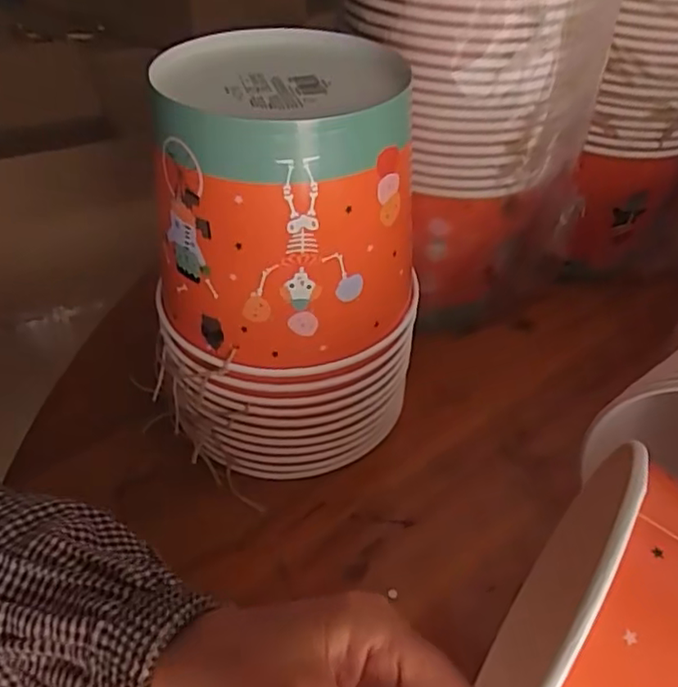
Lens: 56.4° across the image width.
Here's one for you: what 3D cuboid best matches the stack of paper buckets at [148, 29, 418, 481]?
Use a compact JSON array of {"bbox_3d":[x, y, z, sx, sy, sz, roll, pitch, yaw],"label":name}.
[{"bbox_3d":[-0.029,-0.042,0.381,0.144,0.231,0.133,5,41,4],"label":"stack of paper buckets"}]

